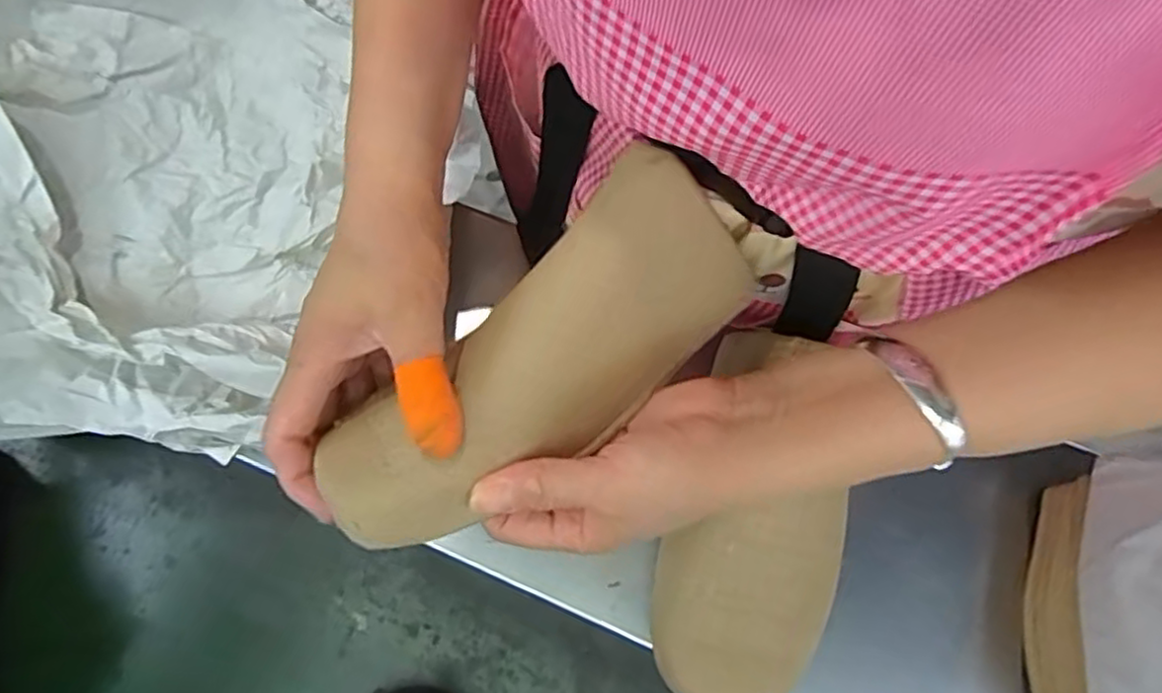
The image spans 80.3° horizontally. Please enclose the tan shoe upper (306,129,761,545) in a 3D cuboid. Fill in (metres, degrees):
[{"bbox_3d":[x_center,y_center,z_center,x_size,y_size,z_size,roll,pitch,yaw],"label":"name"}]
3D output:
[{"bbox_3d":[-0.021,0.004,0.297,0.200,0.052,0.082,-41,77,-7],"label":"tan shoe upper"}]

